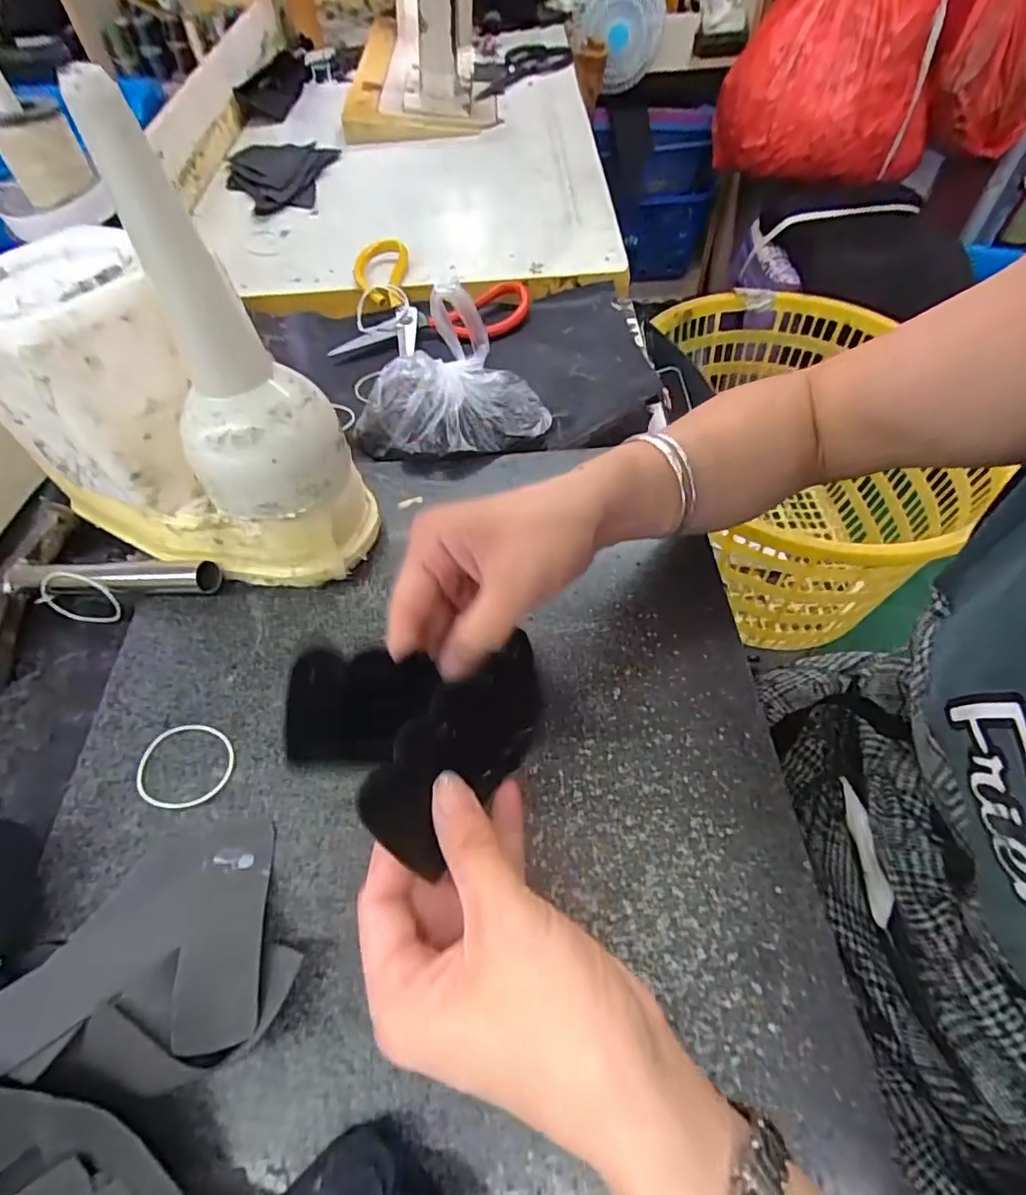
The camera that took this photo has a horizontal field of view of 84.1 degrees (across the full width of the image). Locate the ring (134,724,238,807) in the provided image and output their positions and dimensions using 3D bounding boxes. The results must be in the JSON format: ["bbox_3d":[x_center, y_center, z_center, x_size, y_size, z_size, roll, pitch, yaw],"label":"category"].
[{"bbox_3d":[-0.189,0.096,0.328,0.056,0.004,0.048,1,56,5],"label":"ring"}]

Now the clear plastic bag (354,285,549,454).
[{"bbox_3d":[-0.051,-0.176,0.455,0.161,0.101,0.102,-21,57,-10],"label":"clear plastic bag"}]

